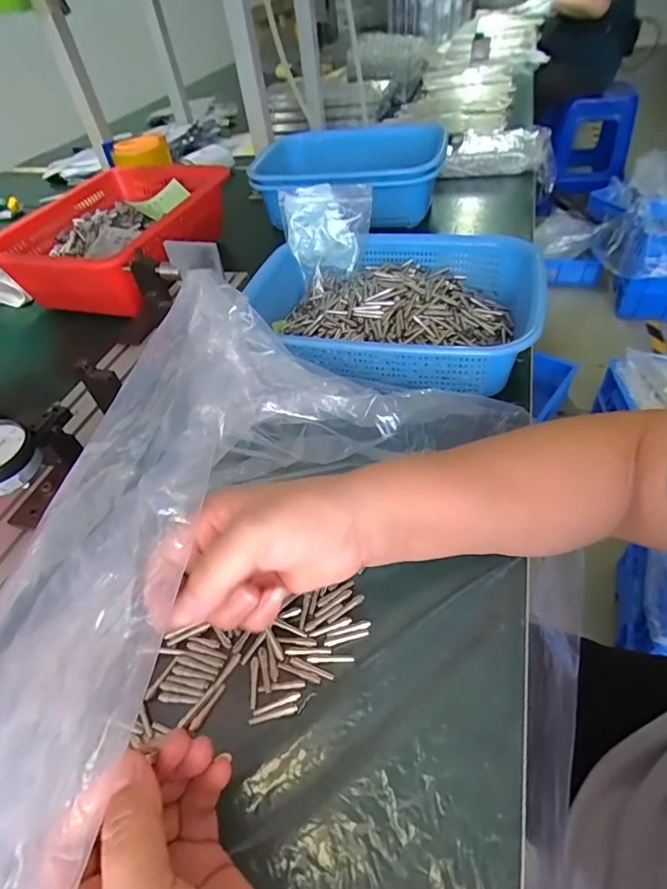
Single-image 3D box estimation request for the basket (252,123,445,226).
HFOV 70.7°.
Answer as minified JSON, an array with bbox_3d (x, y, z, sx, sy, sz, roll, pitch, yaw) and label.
[{"bbox_3d":[0.022,-0.451,0.757,0.338,0.092,0.270,28,56,22],"label":"basket"}]

